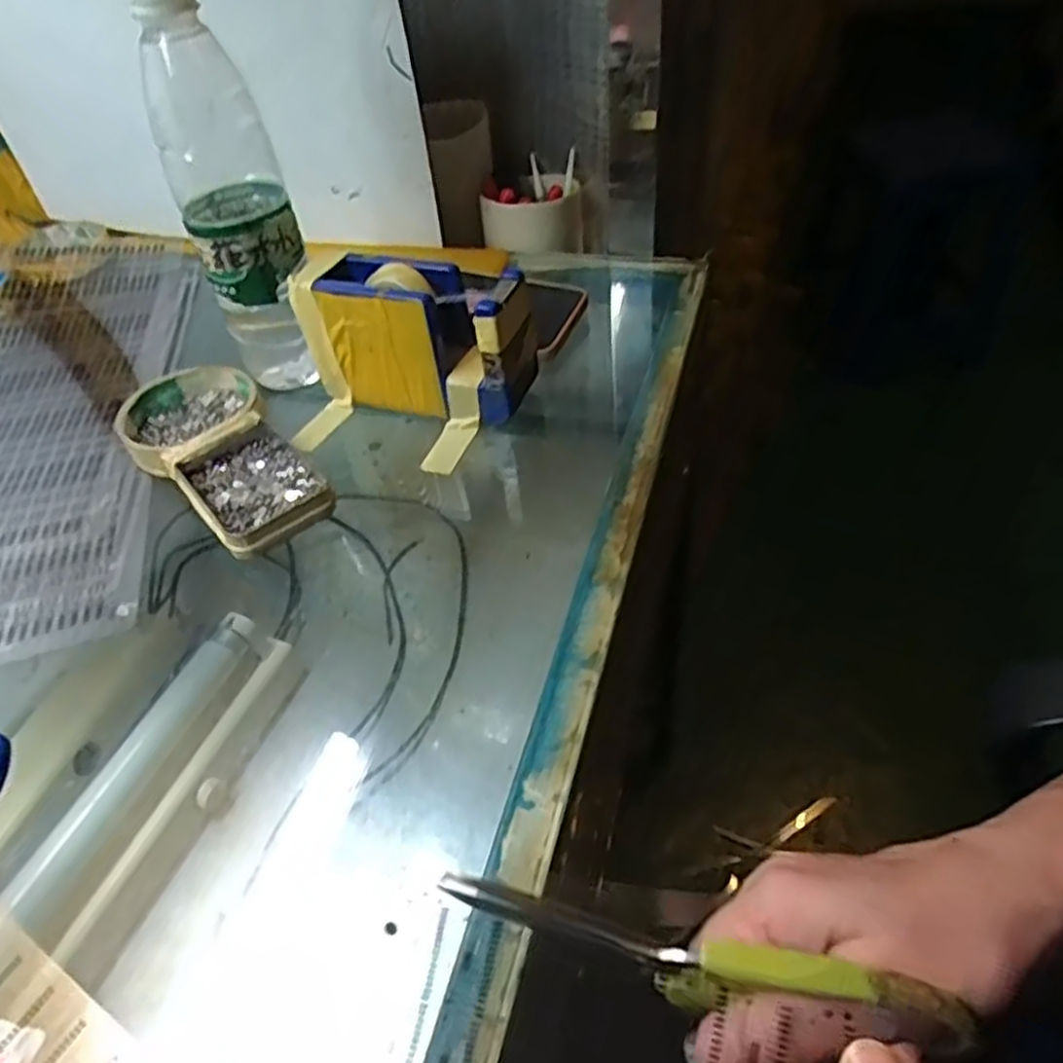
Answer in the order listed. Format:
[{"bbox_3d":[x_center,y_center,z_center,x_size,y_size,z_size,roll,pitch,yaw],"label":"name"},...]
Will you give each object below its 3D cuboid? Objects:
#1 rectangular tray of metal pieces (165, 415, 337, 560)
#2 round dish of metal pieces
[{"bbox_3d":[-0.156,-0.027,0.422,0.064,0.021,0.098,-33,51,-23],"label":"rectangular tray of metal pieces"},{"bbox_3d":[-0.210,-0.069,0.468,0.082,0.024,0.088,-3,46,3],"label":"round dish of metal pieces"}]

